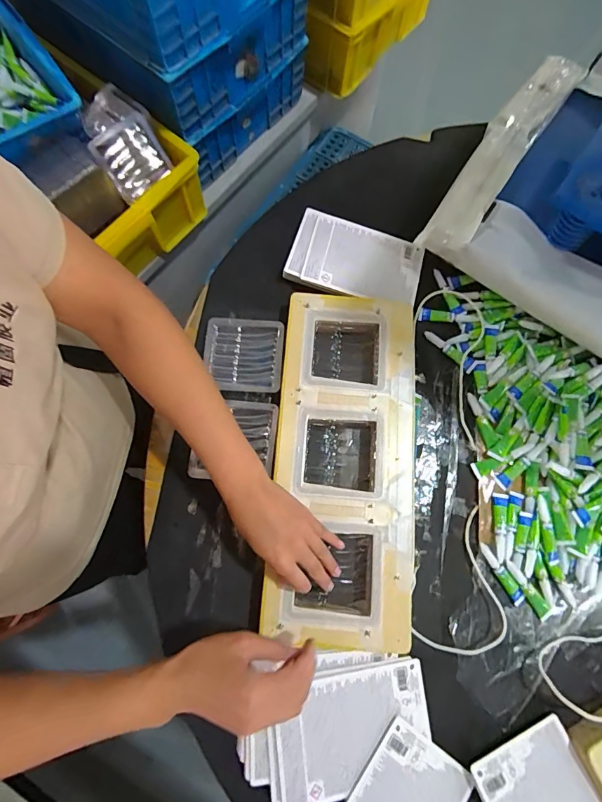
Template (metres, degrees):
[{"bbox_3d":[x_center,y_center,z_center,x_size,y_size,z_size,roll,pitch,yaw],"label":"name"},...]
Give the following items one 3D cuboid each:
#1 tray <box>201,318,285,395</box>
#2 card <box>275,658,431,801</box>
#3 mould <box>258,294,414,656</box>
[{"bbox_3d":[-0.079,-0.062,0.546,0.105,0.012,0.101,5,75,-2],"label":"tray"},{"bbox_3d":[0.058,0.356,0.436,0.172,0.005,0.108,-8,78,-10],"label":"card"},{"bbox_3d":[0.053,0.071,0.505,0.173,0.041,0.415,1,75,1],"label":"mould"}]

